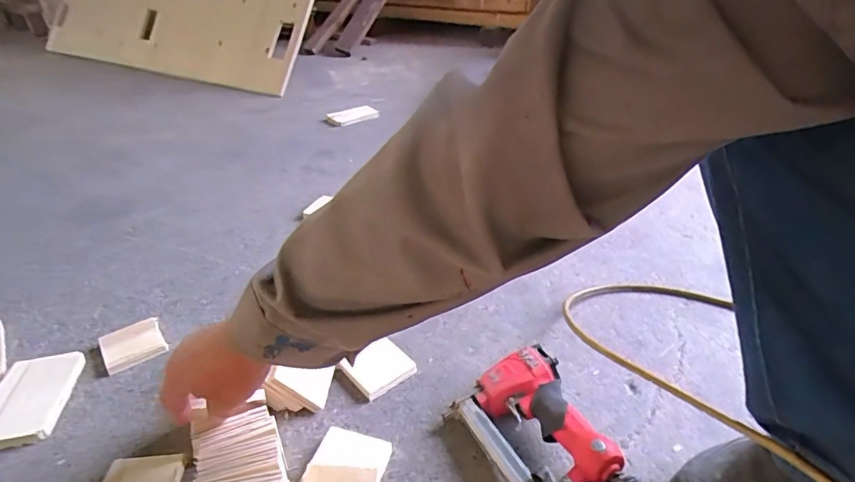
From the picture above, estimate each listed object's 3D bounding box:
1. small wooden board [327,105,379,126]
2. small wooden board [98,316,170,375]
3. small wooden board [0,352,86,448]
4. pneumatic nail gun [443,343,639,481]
[{"bbox_3d":[-0.223,-0.391,1.490,0.146,0.016,0.101,-21,38,-27],"label":"small wooden board"},{"bbox_3d":[-0.410,0.143,0.675,0.075,0.020,0.074,-23,39,-29],"label":"small wooden board"},{"bbox_3d":[-0.491,0.194,0.592,0.099,0.023,0.130,-6,34,-6],"label":"small wooden board"},{"bbox_3d":[0.136,0.218,0.497,0.135,0.062,0.240,-19,37,-25],"label":"pneumatic nail gun"}]

